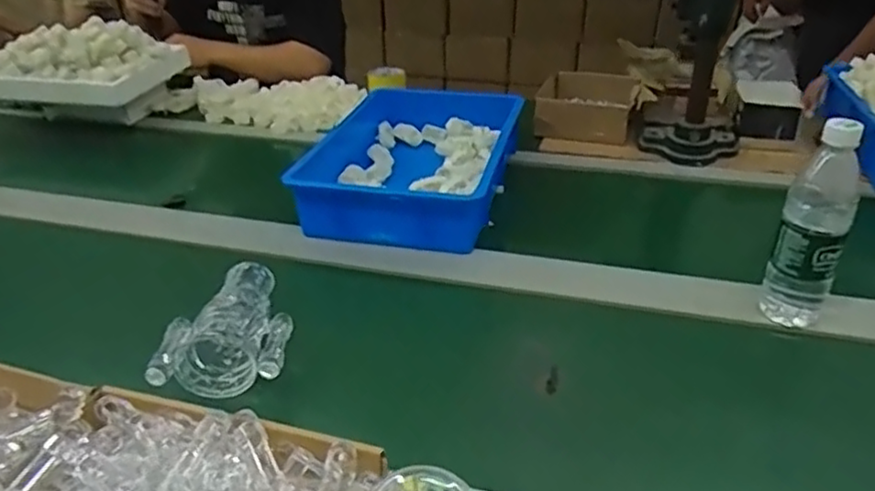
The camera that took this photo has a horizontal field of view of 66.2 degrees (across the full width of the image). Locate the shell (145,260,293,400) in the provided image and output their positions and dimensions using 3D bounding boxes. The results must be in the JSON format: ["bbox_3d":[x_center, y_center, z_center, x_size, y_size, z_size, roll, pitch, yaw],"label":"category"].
[{"bbox_3d":[-0.220,0.080,0.715,0.121,0.061,0.178,-4,32,-5],"label":"shell"}]

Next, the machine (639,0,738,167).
[{"bbox_3d":[0.427,-0.303,1.092,0.156,0.349,0.123,10,33,18],"label":"machine"}]

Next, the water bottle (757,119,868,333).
[{"bbox_3d":[0.385,-0.008,0.692,0.063,0.228,0.050,19,36,29],"label":"water bottle"}]

